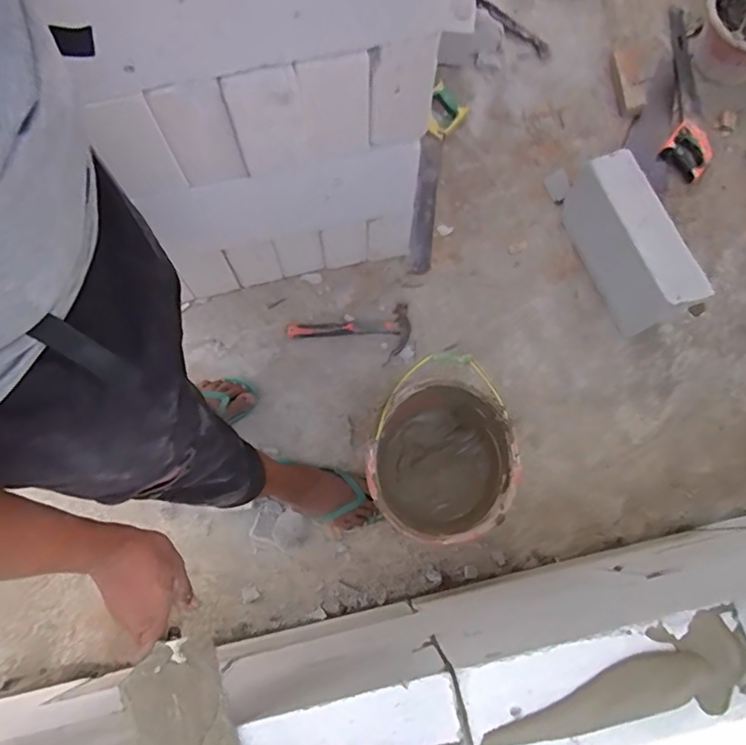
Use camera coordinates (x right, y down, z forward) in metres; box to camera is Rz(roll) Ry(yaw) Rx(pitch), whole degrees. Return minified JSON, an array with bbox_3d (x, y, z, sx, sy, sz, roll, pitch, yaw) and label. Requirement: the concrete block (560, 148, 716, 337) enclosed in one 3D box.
[{"bbox_3d":[0.528,-0.270,1.144,0.114,0.167,0.345,-17,74,-8],"label":"concrete block"}]

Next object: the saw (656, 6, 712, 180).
[{"bbox_3d":[0.754,-0.684,1.334,0.099,0.034,0.485,8,75,1],"label":"saw"}]

